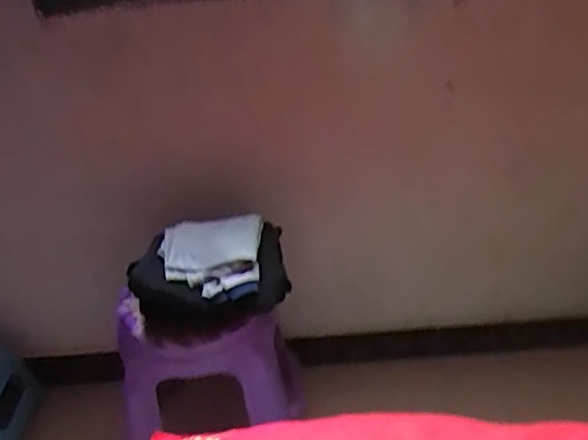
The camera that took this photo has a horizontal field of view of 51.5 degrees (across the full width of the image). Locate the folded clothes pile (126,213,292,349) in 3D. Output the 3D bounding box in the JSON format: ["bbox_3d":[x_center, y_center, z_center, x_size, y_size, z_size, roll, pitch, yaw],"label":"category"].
[{"bbox_3d":[-0.142,0.102,1.048,0.266,0.139,0.172,-12,34,-10],"label":"folded clothes pile"}]

